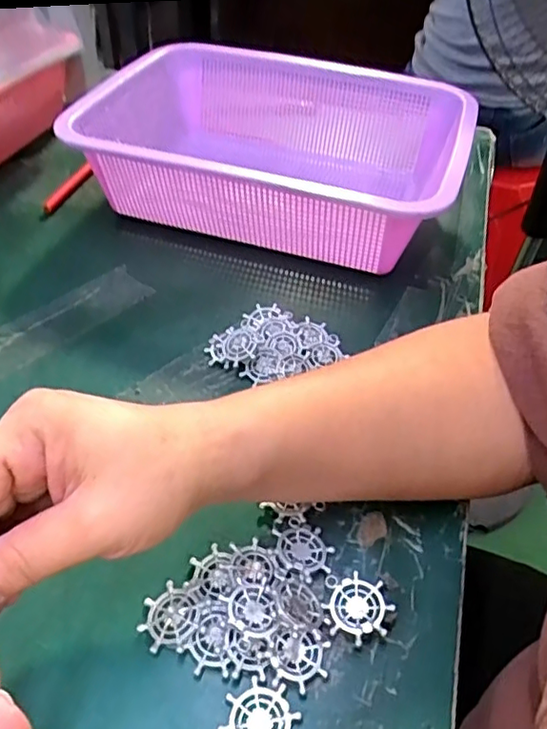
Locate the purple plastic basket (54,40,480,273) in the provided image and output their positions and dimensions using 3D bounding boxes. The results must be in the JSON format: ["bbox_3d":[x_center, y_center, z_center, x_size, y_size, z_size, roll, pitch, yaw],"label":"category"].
[{"bbox_3d":[0.007,-0.177,0.491,0.283,0.091,0.216,15,48,12],"label":"purple plastic basket"}]

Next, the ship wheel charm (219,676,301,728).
[{"bbox_3d":[-0.006,0.149,0.241,0.030,0.006,0.032,1,47,-1],"label":"ship wheel charm"}]

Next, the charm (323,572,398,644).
[{"bbox_3d":[0.038,0.113,0.273,0.032,0.004,0.030,-5,44,5],"label":"charm"}]

